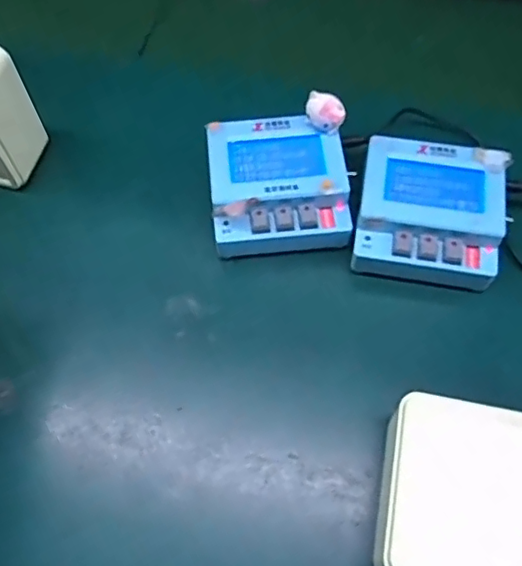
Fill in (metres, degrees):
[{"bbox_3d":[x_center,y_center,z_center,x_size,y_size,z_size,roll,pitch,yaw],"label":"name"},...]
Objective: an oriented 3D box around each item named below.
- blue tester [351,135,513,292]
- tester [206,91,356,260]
[{"bbox_3d":[0.125,-0.050,0.437,0.101,0.053,0.101,9,62,6],"label":"blue tester"},{"bbox_3d":[0.014,-0.078,0.438,0.101,0.068,0.101,-6,62,-2],"label":"tester"}]

